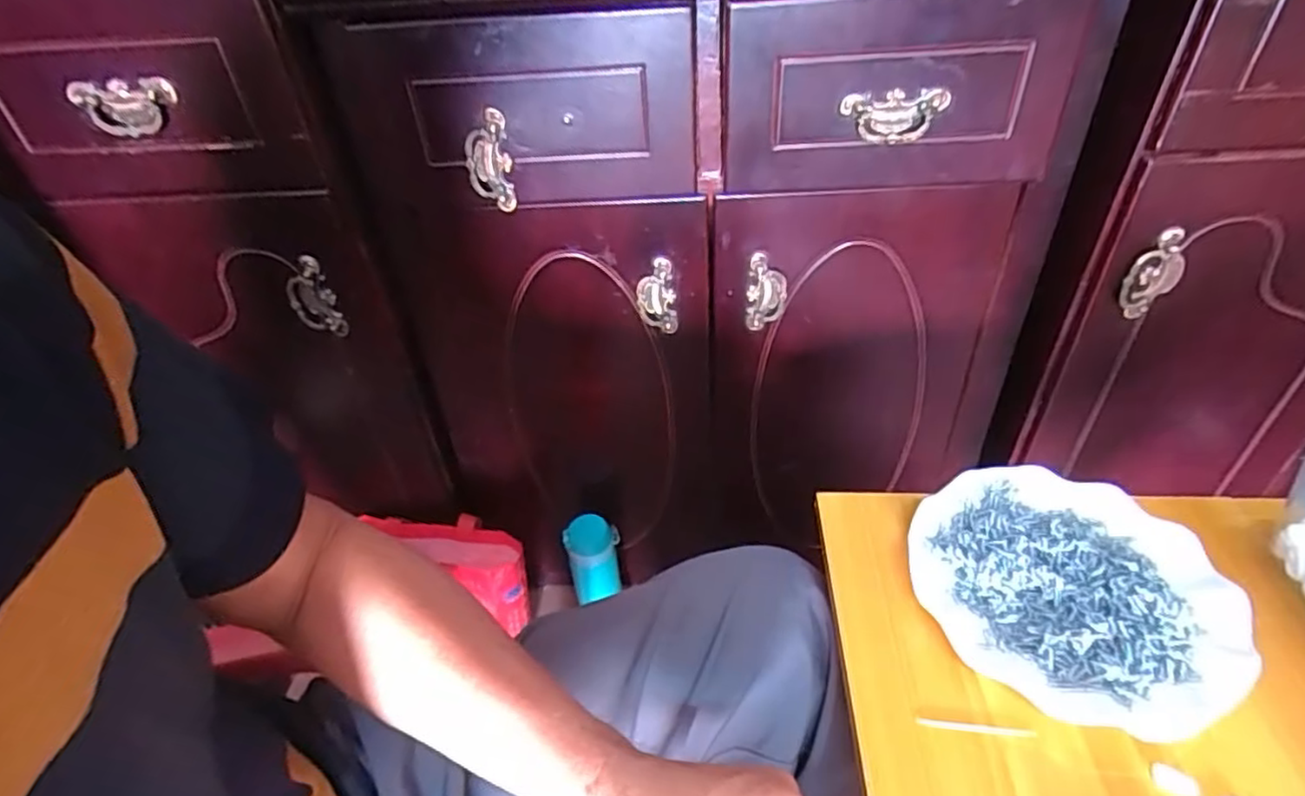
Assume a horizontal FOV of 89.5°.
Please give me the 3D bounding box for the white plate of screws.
[{"bbox_3d":[0.264,0.121,0.421,0.173,0.024,0.180,-2,39,2],"label":"white plate of screws"}]

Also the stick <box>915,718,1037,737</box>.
[{"bbox_3d":[0.181,0.185,0.368,0.061,0.004,0.005,5,40,10],"label":"stick"}]

